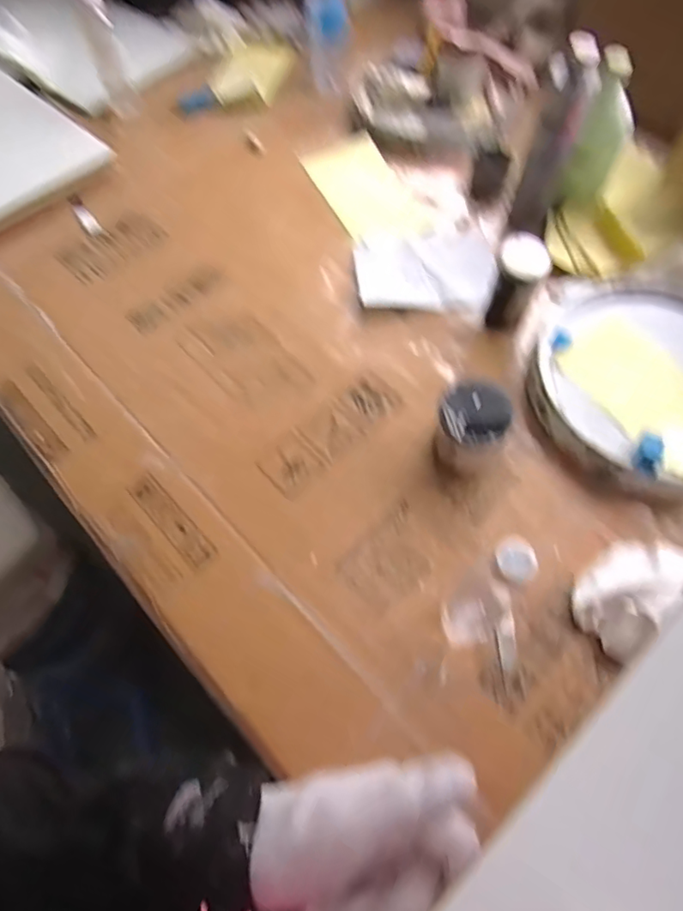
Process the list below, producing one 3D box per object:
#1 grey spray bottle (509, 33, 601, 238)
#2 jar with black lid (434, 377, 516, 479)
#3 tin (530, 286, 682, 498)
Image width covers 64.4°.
[{"bbox_3d":[0.291,-0.428,0.757,0.066,0.231,0.053,23,66,14],"label":"grey spray bottle"},{"bbox_3d":[0.148,-0.030,0.625,0.076,0.091,0.078,-1,62,2],"label":"jar with black lid"},{"bbox_3d":[0.391,-0.094,0.679,0.282,0.035,0.289,-1,62,2],"label":"tin"}]

